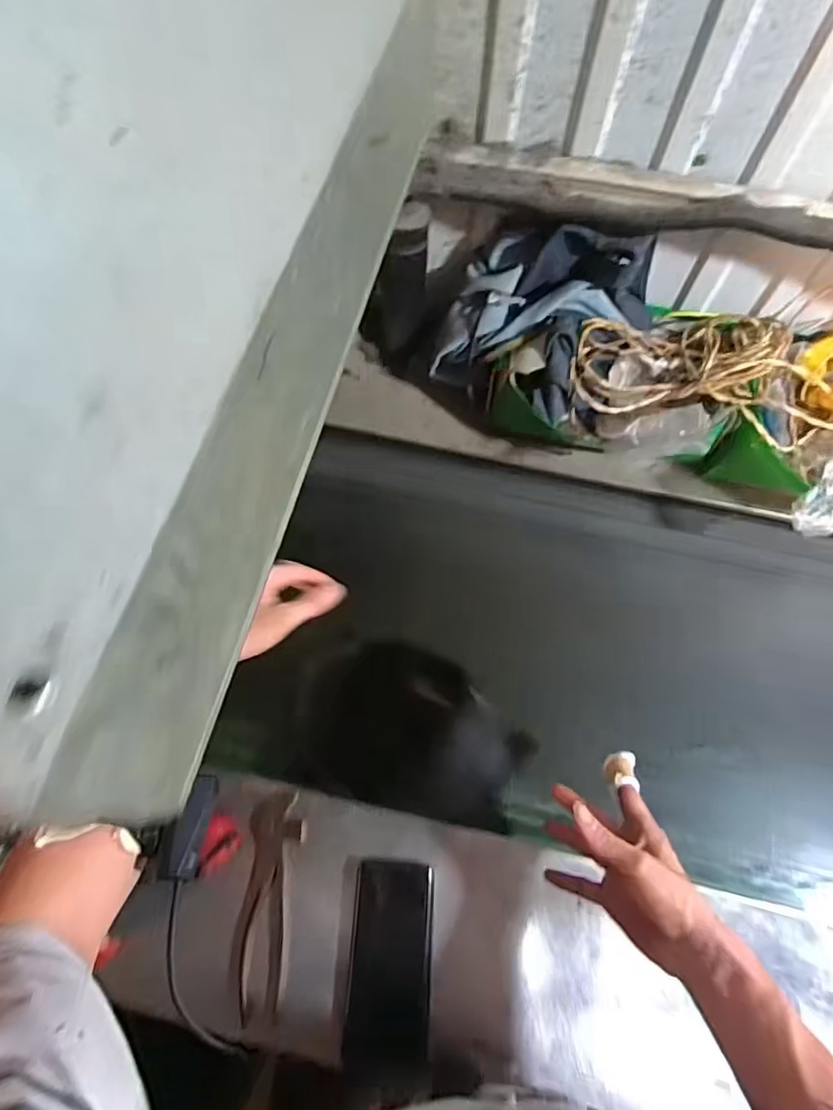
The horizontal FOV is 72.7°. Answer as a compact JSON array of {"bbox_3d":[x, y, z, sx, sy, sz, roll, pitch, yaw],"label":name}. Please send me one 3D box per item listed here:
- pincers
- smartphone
[{"bbox_3d":[-0.156,0.358,0.590,0.054,0.010,0.195,3,67,0],"label":"pincers"},{"bbox_3d":[-0.025,0.412,0.568,0.081,0.009,0.180,3,67,0],"label":"smartphone"}]

